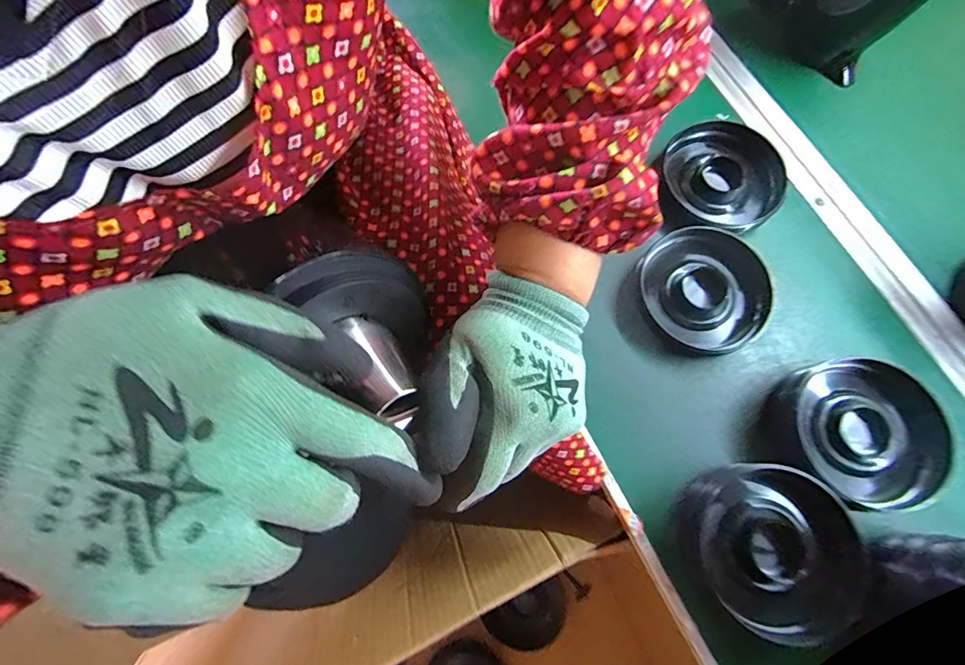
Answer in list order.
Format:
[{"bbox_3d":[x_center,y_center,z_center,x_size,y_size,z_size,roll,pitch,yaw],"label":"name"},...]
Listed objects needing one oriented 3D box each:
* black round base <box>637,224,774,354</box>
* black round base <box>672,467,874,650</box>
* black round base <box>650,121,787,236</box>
[{"bbox_3d":[0.212,-0.042,0.431,0.108,0.028,0.118,0,74,-1],"label":"black round base"},{"bbox_3d":[0.230,0.169,0.355,0.110,0.043,0.124,-23,75,-7],"label":"black round base"},{"bbox_3d":[0.241,-0.160,0.467,0.117,0.031,0.126,0,74,-1],"label":"black round base"}]

